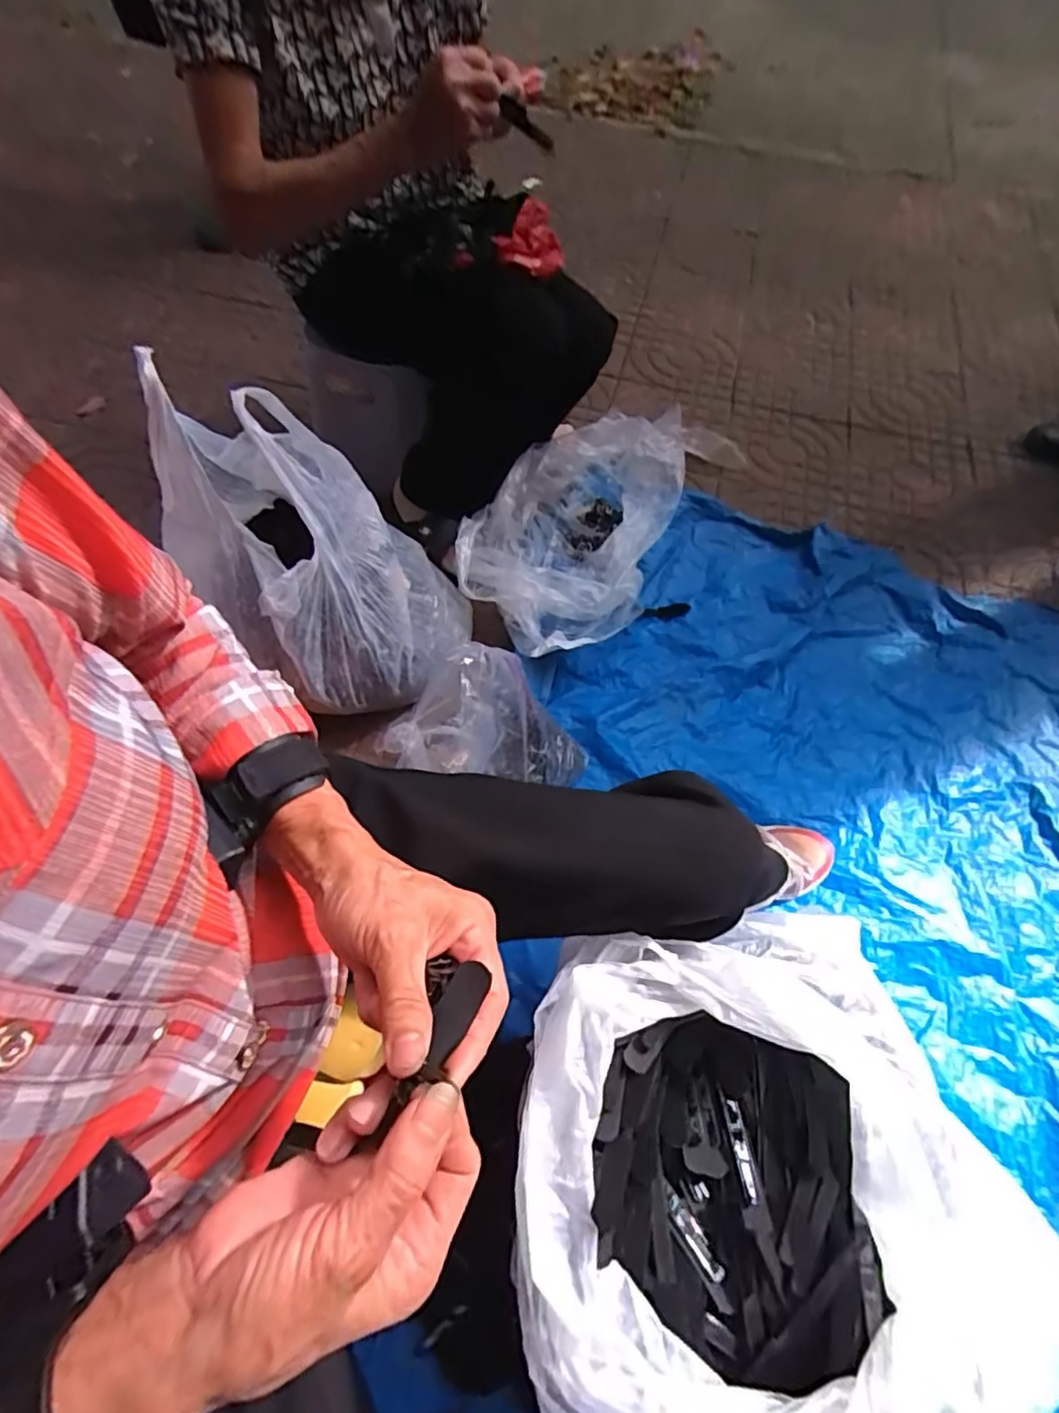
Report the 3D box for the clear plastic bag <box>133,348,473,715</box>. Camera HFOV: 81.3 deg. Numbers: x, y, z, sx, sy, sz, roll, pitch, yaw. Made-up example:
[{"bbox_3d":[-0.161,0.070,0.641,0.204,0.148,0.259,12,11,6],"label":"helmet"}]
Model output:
[{"bbox_3d":[-0.238,-0.190,0.768,0.306,0.318,0.275,-15,65,-9],"label":"clear plastic bag"}]

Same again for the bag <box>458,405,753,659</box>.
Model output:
[{"bbox_3d":[0.090,-0.289,0.997,0.294,0.192,0.432,37,65,15],"label":"bag"}]

